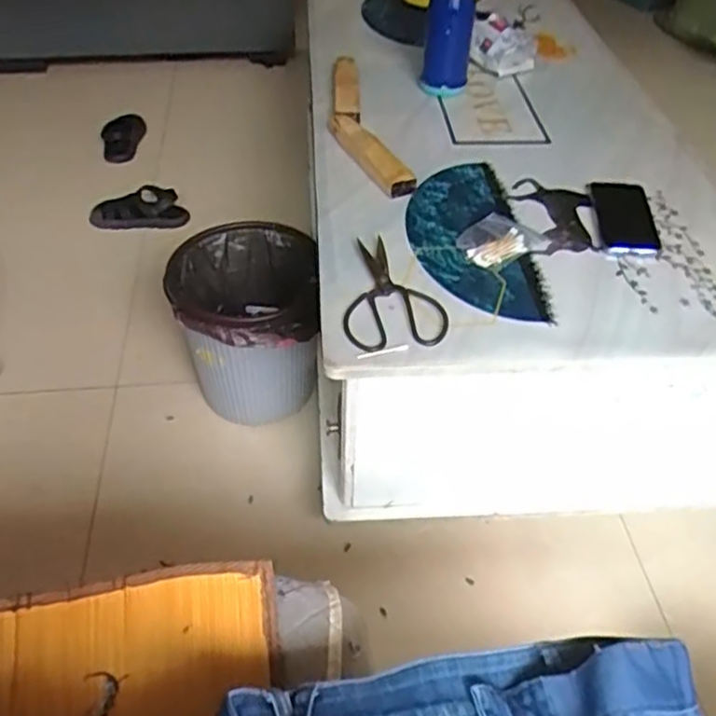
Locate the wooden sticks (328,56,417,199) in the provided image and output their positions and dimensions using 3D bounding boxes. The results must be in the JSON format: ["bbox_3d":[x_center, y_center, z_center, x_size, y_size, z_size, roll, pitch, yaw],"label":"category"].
[{"bbox_3d":[-0.004,-0.382,1.090,0.085,0.023,0.420,-8,46,-10],"label":"wooden sticks"}]

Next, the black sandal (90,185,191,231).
[{"bbox_3d":[-0.479,-0.330,1.520,0.207,0.074,0.089,-2,45,-3],"label":"black sandal"}]

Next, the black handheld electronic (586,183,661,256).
[{"bbox_3d":[0.364,-0.191,0.943,0.080,0.006,0.167,5,45,3],"label":"black handheld electronic"}]

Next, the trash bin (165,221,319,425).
[{"bbox_3d":[-0.176,-0.032,1.129,0.221,0.271,0.249,-5,45,-7],"label":"trash bin"}]

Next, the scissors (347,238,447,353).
[{"bbox_3d":[0.045,-0.080,0.809,0.113,0.011,0.190,2,45,0],"label":"scissors"}]

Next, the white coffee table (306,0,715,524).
[{"bbox_3d":[0.221,-0.303,1.217,0.590,0.372,1.093,-2,45,-3],"label":"white coffee table"}]

